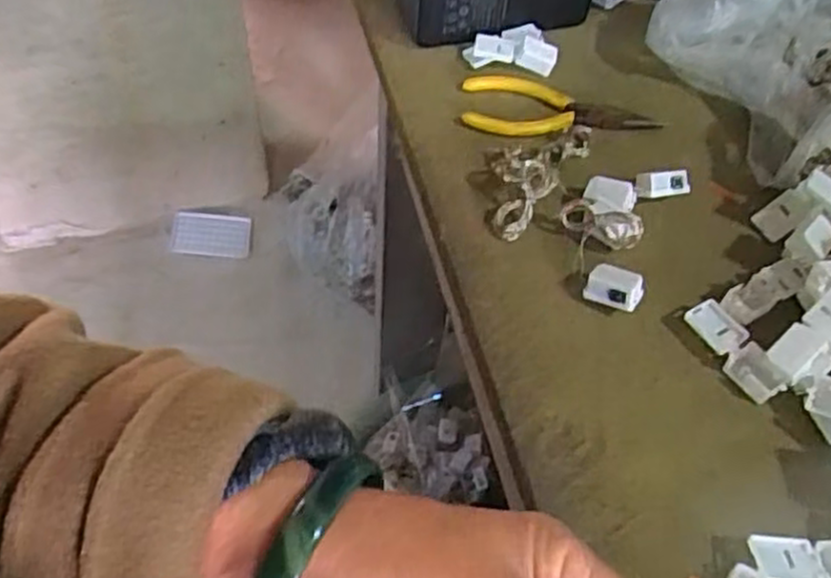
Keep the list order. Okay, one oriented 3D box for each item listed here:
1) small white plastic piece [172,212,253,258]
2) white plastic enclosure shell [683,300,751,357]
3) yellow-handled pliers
[{"bbox_3d":[-0.350,-0.092,1.305,0.134,0.009,0.072,5,81,4],"label":"small white plastic piece"},{"bbox_3d":[0.151,0.019,0.381,0.020,0.004,0.028,-31,64,-11],"label":"white plastic enclosure shell"},{"bbox_3d":[0.091,-0.114,0.481,0.121,0.008,0.051,5,53,1],"label":"yellow-handled pliers"}]

